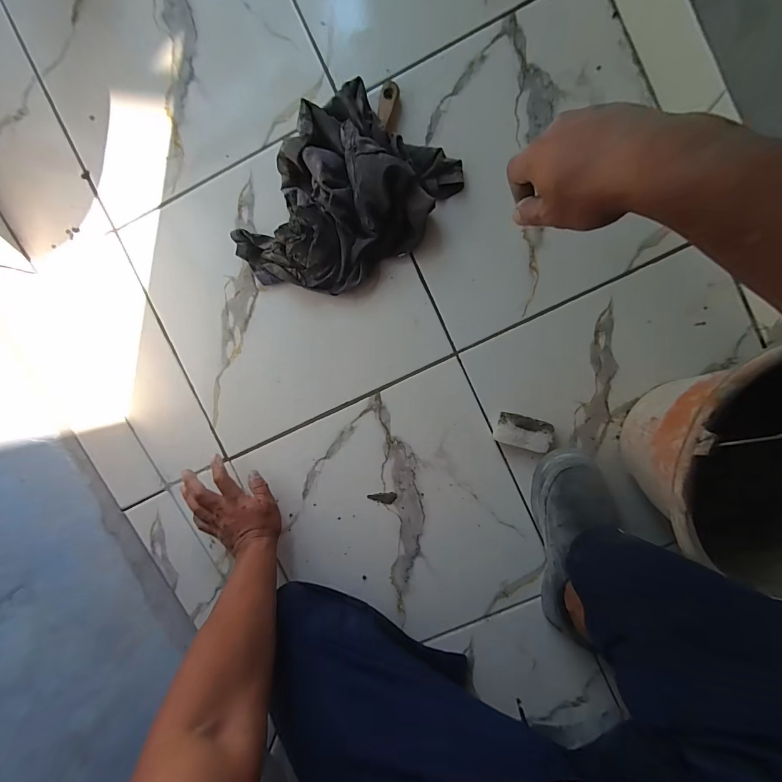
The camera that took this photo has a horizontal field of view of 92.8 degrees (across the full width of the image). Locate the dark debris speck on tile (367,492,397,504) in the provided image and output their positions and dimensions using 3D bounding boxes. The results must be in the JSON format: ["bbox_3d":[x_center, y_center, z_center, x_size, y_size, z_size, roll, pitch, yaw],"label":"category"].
[{"bbox_3d":[-0.013,0.174,0.599,0.046,0.004,0.019,-8,94,3],"label":"dark debris speck on tile"}]

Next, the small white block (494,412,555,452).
[{"bbox_3d":[0.202,0.063,0.566,0.081,0.024,0.046,14,95,1],"label":"small white block"}]

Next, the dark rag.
[{"bbox_3d":[-0.069,-0.261,0.525,0.229,0.070,0.295,35,95,-1],"label":"dark rag"}]

